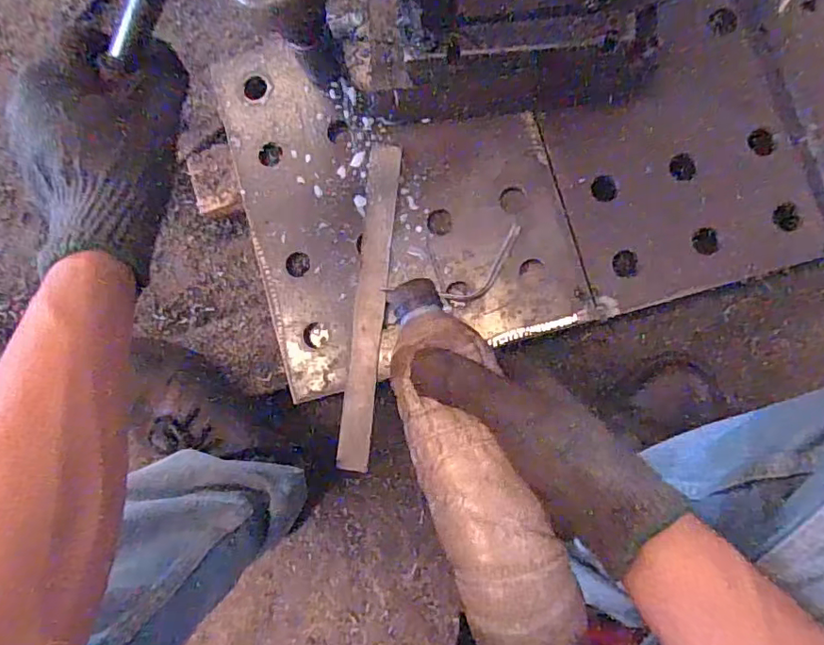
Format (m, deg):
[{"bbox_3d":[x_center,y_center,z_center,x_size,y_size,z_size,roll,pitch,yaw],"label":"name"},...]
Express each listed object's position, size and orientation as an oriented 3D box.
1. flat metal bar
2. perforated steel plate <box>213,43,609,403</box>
[{"bbox_3d":[-0.042,-0.016,0.551,0.030,0.006,0.317,6,88,7],"label":"flat metal bar"},{"bbox_3d":[-0.016,-0.132,0.553,0.302,0.010,0.346,-17,85,6],"label":"perforated steel plate"}]

